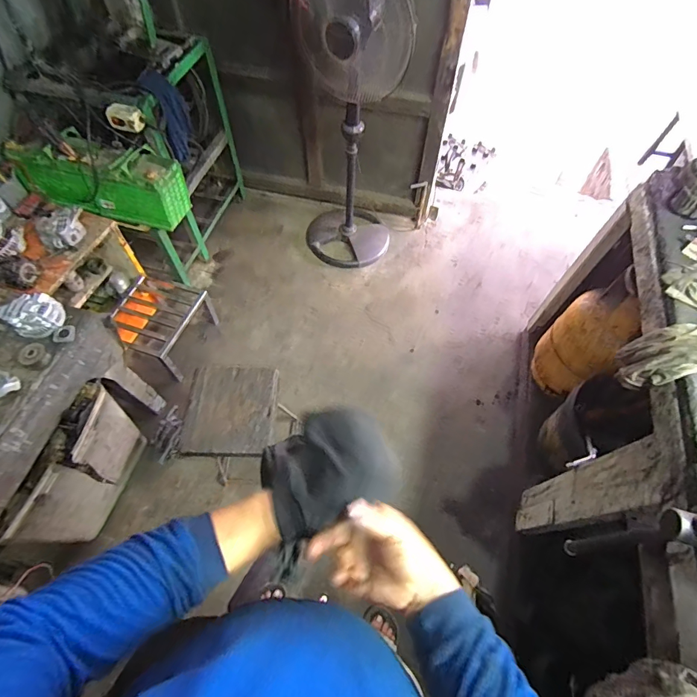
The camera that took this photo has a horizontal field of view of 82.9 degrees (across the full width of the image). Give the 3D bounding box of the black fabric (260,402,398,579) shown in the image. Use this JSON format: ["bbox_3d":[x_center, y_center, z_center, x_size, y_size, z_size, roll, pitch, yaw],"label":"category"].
[{"bbox_3d":[-0.029,0.146,0.456,0.150,0.088,0.125,-23,63,-14],"label":"black fabric"}]

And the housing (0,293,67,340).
[{"bbox_3d":[-0.880,-0.099,1.101,0.151,0.064,0.122,30,63,16],"label":"housing"}]

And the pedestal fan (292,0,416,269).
[{"bbox_3d":[0.006,-0.866,1.606,0.399,1.100,0.418,0,59,-1],"label":"pedestal fan"}]

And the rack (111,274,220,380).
[{"bbox_3d":[-0.765,-0.121,1.665,0.359,0.212,0.360,24,62,13],"label":"rack"}]

